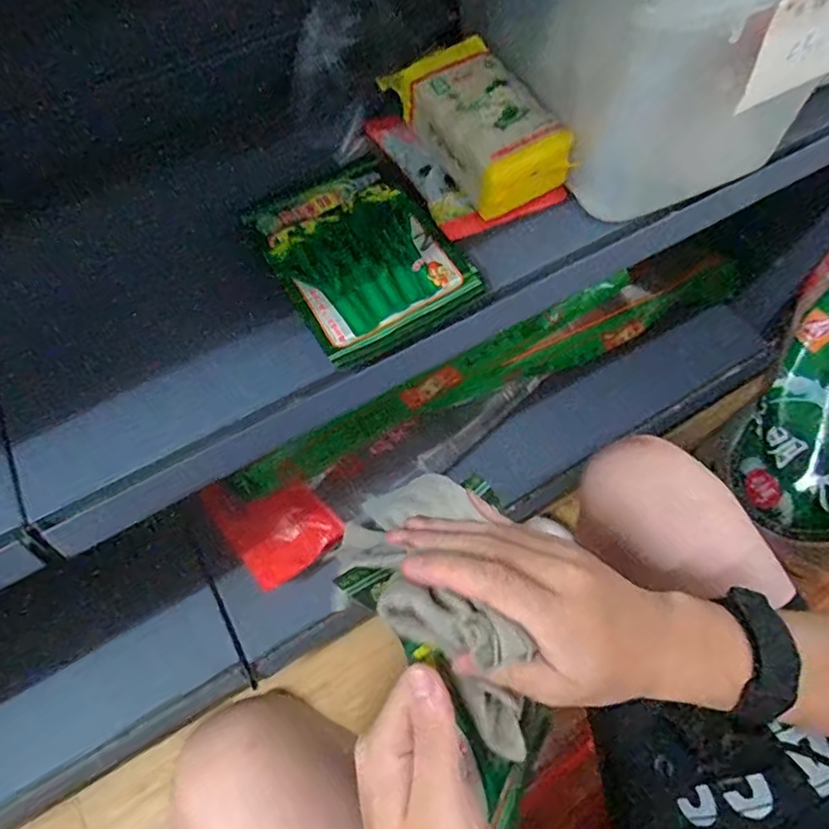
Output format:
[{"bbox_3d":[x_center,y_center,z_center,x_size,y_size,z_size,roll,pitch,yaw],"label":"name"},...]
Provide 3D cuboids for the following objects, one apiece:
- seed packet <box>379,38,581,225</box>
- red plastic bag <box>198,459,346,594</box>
[{"bbox_3d":[0.051,-0.249,0.490,0.084,0.058,0.162,-31,64,-13],"label":"seed packet"},{"bbox_3d":[-0.176,0.129,0.737,0.123,0.015,0.148,-35,93,-6],"label":"red plastic bag"}]

